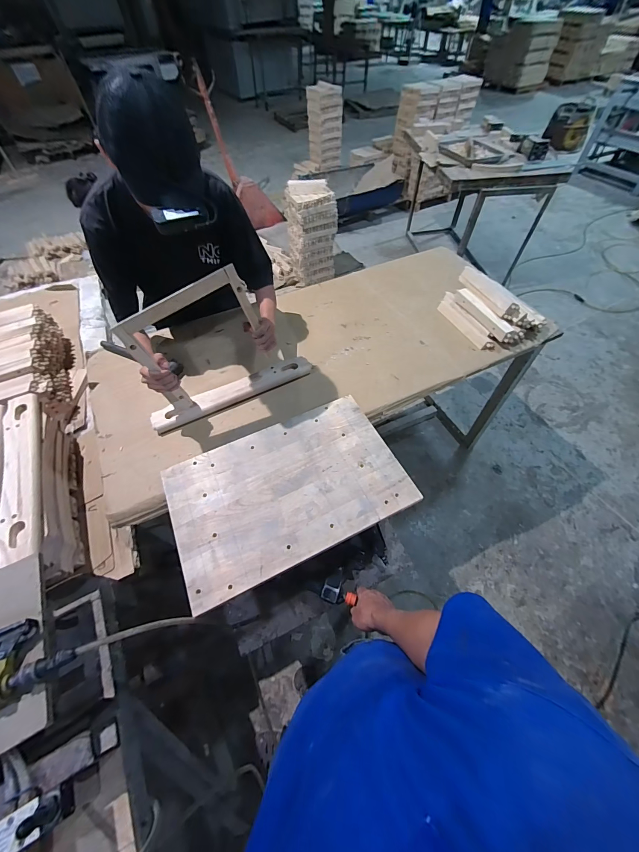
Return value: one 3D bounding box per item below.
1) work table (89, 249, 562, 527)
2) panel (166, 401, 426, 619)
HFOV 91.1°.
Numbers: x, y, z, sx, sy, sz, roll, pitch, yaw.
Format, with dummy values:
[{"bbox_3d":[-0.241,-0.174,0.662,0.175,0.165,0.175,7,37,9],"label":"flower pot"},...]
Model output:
[{"bbox_3d":[0.021,-0.069,1.400,1.503,0.826,0.730,-22,58,-14],"label":"work table"},{"bbox_3d":[-0.077,0.146,0.781,0.547,0.023,0.357,-21,59,-15],"label":"panel"}]

